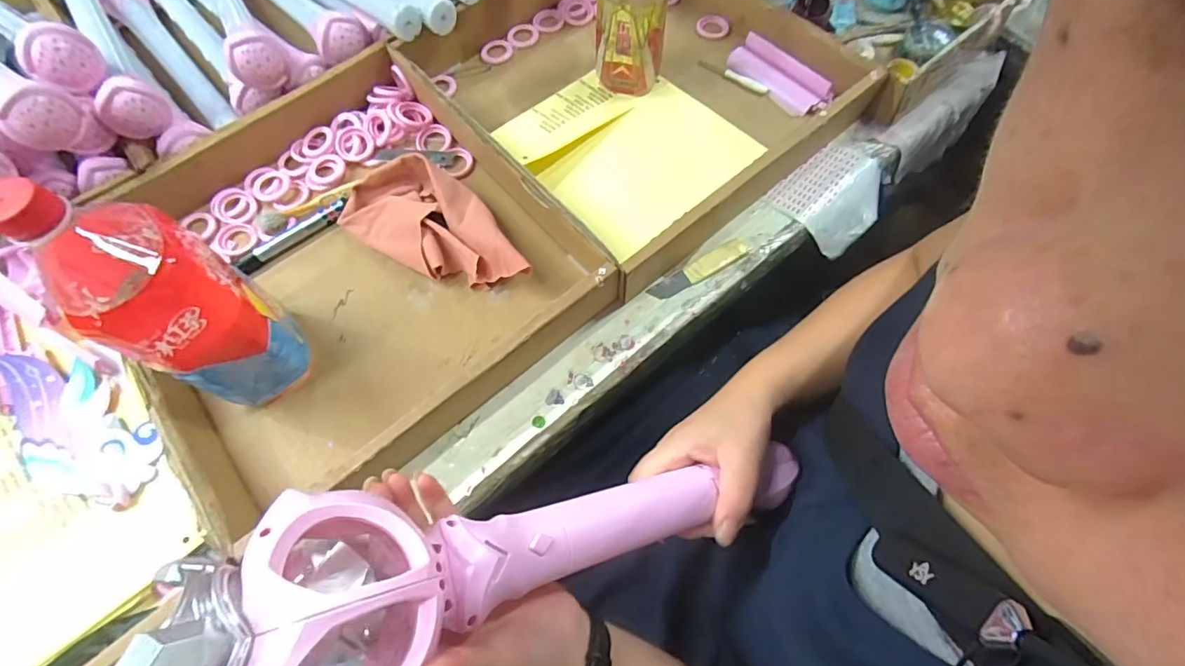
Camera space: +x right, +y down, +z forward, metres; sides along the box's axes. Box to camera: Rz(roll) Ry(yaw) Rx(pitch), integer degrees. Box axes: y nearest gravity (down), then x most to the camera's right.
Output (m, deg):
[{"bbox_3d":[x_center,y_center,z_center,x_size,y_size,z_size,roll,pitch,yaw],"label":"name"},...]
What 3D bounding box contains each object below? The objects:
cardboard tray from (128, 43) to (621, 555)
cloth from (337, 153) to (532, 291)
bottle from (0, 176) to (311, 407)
[{"bbox_3d":[-0.224,-0.064,0.468,0.349,0.057,0.360,-38,71,-14],"label":"cardboard tray"},{"bbox_3d":[-0.142,-0.099,0.486,0.197,0.038,0.090,31,71,14],"label":"cloth"},{"bbox_3d":[-0.281,-0.019,0.358,0.073,0.213,0.072,-42,72,-15],"label":"bottle"}]

